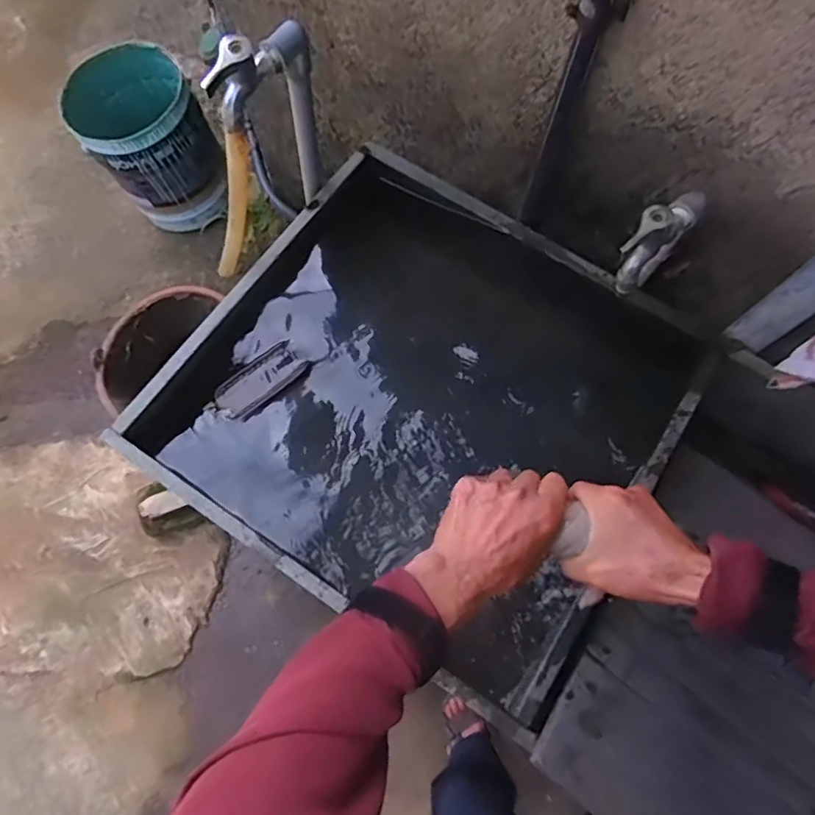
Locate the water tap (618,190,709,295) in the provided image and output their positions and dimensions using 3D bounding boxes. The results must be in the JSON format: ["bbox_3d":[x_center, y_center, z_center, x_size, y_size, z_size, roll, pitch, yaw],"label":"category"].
[{"bbox_3d":[0.264,-0.182,0.582,0.037,0.084,0.121,41,76,13],"label":"water tap"}]

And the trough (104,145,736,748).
[{"bbox_3d":[0.032,-0.011,0.761,0.574,0.176,0.540,32,76,12],"label":"trough"}]

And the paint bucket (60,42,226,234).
[{"bbox_3d":[-0.633,-0.654,1.419,0.282,0.297,0.300,0,71,0],"label":"paint bucket"}]

